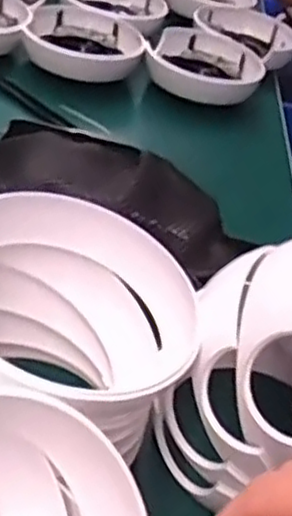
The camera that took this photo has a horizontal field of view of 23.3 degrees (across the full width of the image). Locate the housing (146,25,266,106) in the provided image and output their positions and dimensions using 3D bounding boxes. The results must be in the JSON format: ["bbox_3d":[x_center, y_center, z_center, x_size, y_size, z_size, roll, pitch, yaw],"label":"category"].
[{"bbox_3d":[0.058,-0.189,0.693,0.109,0.034,0.114,12,36,-5],"label":"housing"}]

